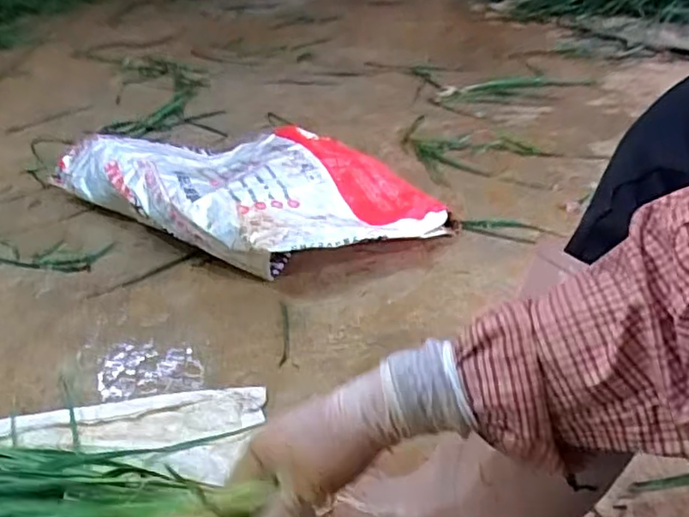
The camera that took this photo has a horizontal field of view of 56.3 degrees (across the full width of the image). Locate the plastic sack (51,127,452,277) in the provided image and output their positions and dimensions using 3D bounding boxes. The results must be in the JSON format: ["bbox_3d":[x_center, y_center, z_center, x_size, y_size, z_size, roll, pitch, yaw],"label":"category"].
[{"bbox_3d":[-0.166,-0.128,1.149,0.628,0.123,0.387,21,38,32],"label":"plastic sack"}]

